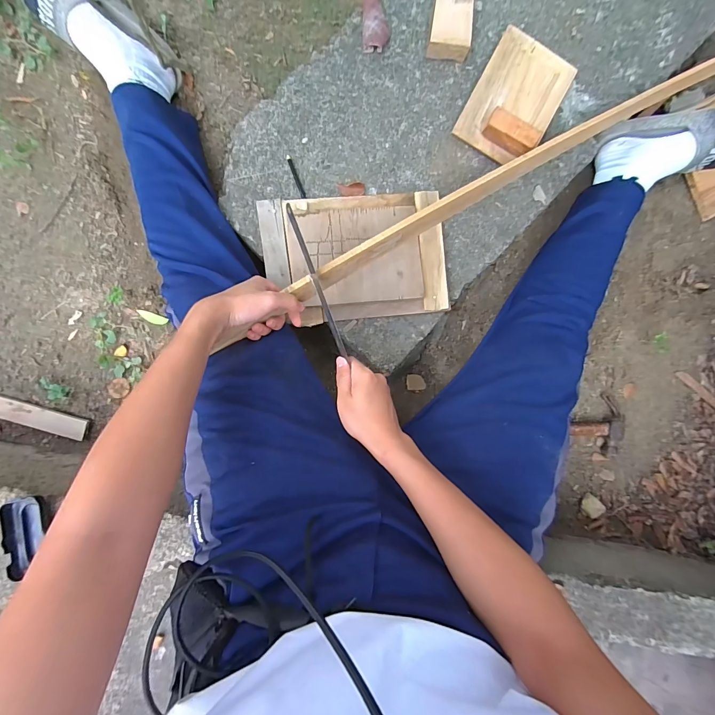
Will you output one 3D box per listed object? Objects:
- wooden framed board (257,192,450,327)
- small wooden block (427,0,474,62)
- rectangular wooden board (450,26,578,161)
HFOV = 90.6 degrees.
[{"bbox_3d":[-0.002,-0.173,0.606,0.309,0.041,0.216,-7,90,-7],"label":"wooden framed board"},{"bbox_3d":[0.162,-0.574,0.618,0.073,0.041,0.102,7,89,-7],"label":"small wooden block"},{"bbox_3d":[0.287,-0.462,0.634,0.155,0.021,0.219,30,88,-6],"label":"rectangular wooden board"}]

